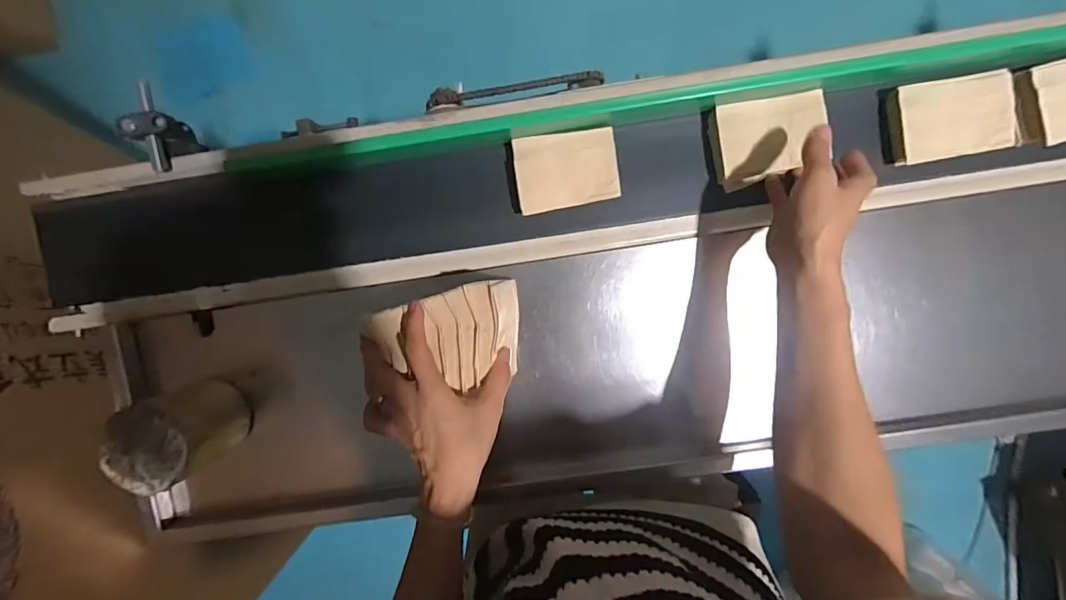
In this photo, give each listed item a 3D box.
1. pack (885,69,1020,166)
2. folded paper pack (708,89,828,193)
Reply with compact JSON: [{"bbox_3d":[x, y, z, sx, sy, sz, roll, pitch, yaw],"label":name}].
[{"bbox_3d":[0.408,-0.177,0.459,0.105,0.028,0.074,-10,93,5],"label":"pack"},{"bbox_3d":[0.232,-0.158,0.462,0.099,0.024,0.077,-11,96,2],"label":"folded paper pack"}]

